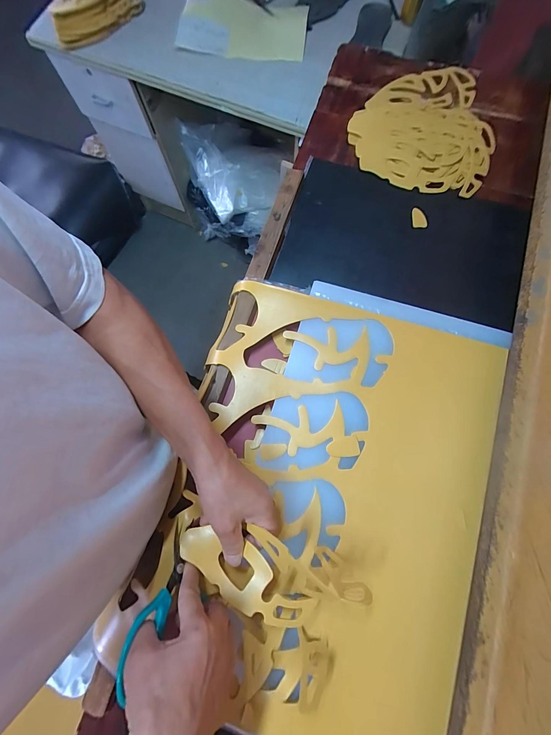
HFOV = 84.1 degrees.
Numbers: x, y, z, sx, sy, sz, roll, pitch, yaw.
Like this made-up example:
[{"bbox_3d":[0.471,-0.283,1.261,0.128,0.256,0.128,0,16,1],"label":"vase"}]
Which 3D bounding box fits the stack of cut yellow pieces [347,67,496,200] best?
[{"bbox_3d":[0.289,-0.460,0.579,0.253,0.026,0.270,27,79,8],"label":"stack of cut yellow pieces"}]

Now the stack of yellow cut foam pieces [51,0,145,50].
[{"bbox_3d":[-0.490,-0.990,0.842,0.115,0.082,0.255,33,80,9],"label":"stack of yellow cut foam pieces"}]

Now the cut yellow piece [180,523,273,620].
[{"bbox_3d":[-0.059,0.230,0.358,0.114,0.011,0.061,28,79,12],"label":"cut yellow piece"}]

